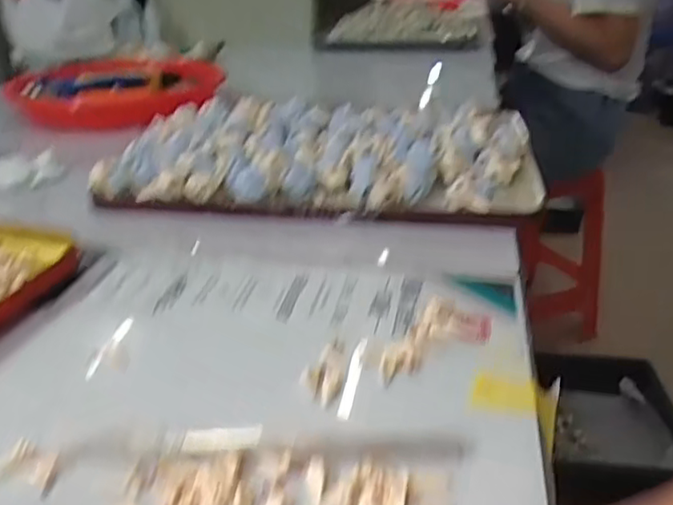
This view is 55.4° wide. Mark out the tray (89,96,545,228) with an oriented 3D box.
[{"bbox_3d":[-0.005,-0.081,0.482,0.294,0.029,0.200,2,27,8],"label":"tray"}]

